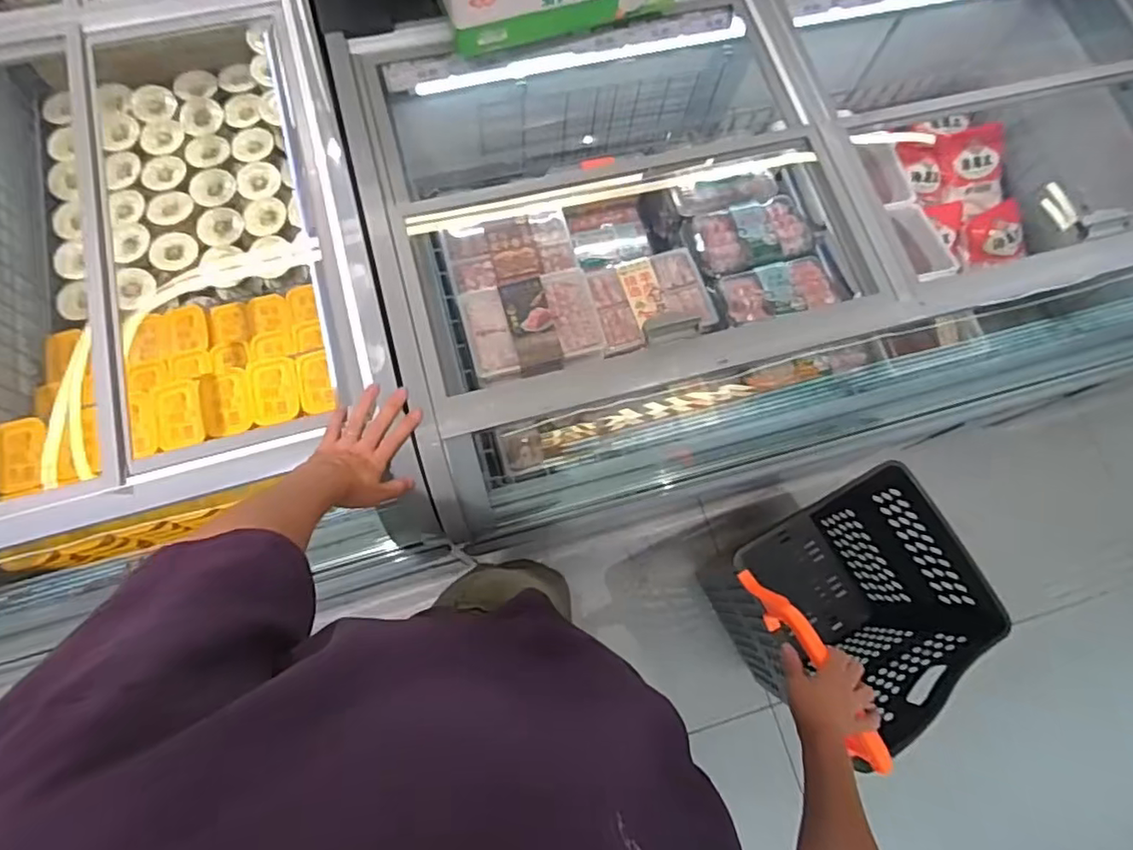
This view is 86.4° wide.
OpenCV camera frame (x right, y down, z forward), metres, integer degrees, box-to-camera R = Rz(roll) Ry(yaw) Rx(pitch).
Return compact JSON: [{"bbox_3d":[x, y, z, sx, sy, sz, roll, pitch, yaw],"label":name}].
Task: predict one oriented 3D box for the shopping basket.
[{"bbox_3d":[0.574,0.375,1.312,0.392,0.506,0.368,-27,76,-9],"label":"shopping basket"}]

